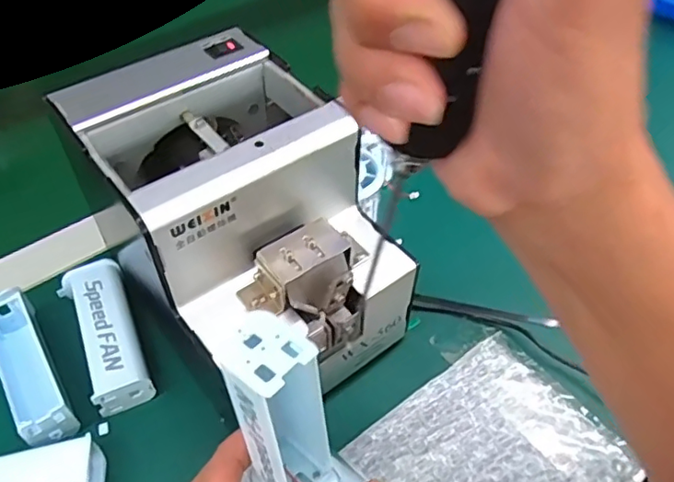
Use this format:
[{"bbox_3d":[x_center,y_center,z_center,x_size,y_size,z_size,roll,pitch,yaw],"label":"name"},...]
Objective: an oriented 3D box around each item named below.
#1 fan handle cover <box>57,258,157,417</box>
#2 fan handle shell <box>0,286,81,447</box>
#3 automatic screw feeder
[{"bbox_3d":[-0.147,0.058,0.369,0.037,0.020,0.104,-19,51,-16],"label":"fan handle cover"},{"bbox_3d":[-0.188,0.075,0.350,0.026,0.031,0.102,-27,53,-22],"label":"fan handle shell"},{"bbox_3d":[-0.050,-0.010,0.333,0.128,0.133,0.169,-28,53,-22],"label":"automatic screw feeder"}]

